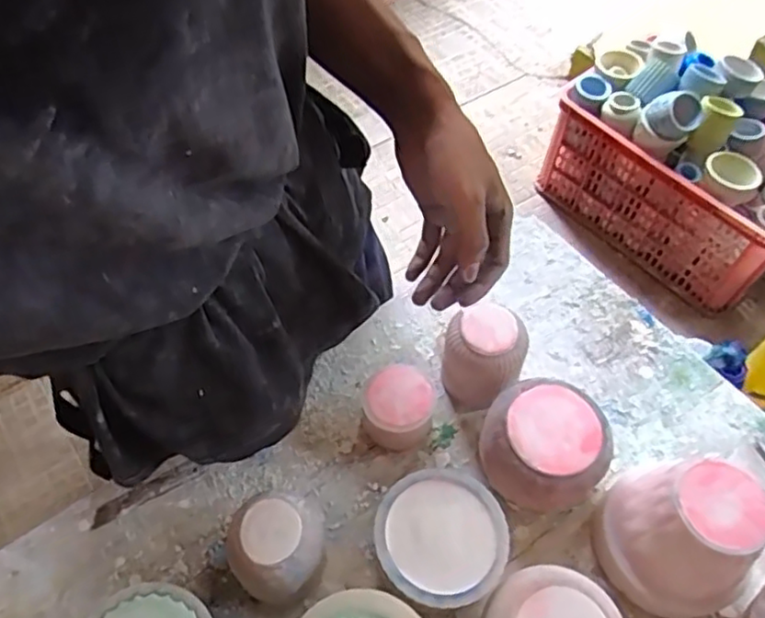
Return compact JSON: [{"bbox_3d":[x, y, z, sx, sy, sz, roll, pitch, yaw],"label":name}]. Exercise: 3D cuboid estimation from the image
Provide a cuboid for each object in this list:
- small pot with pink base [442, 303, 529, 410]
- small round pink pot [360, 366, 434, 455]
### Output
[{"bbox_3d":[0.092,0.048,0.617,0.073,0.077,0.073,1,57,-1],"label":"small pot with pink base"},{"bbox_3d":[0.014,0.091,0.603,0.061,0.052,0.061,1,57,-1],"label":"small round pink pot"}]

